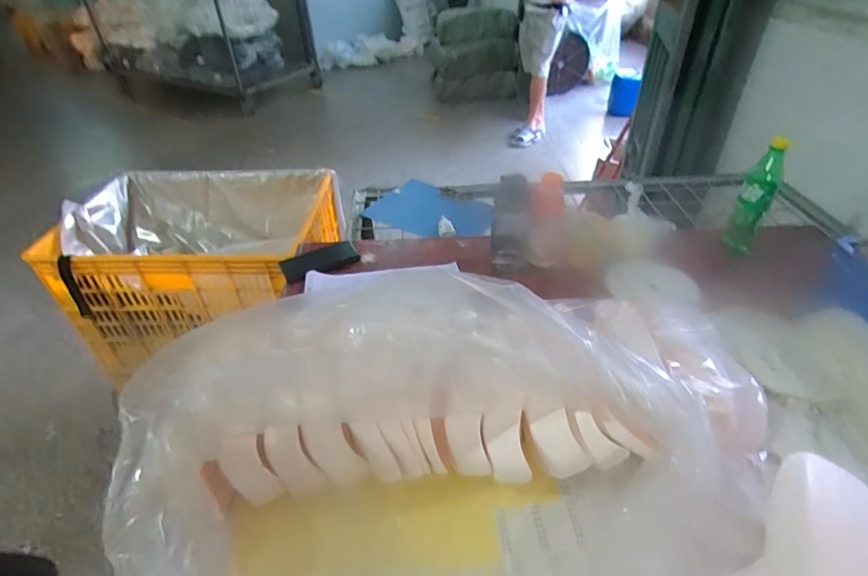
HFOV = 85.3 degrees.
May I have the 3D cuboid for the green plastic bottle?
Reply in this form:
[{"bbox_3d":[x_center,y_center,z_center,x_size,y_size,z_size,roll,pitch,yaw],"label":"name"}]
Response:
[{"bbox_3d":[0.666,-0.174,0.984,0.063,0.249,0.056,25,46,29],"label":"green plastic bottle"}]

